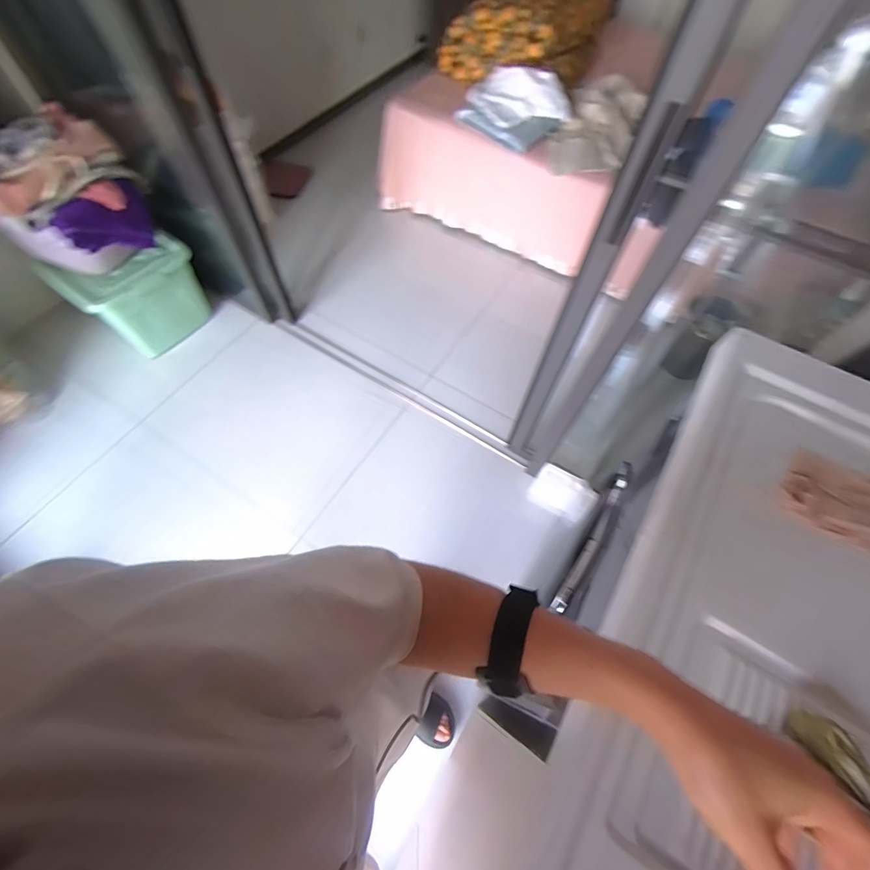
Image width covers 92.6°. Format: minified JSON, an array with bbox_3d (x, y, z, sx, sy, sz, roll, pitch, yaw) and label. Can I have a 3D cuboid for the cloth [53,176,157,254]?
[{"bbox_3d":[-1.056,-0.682,1.379,0.096,0.214,0.270,20,64,9],"label":"cloth"}]

